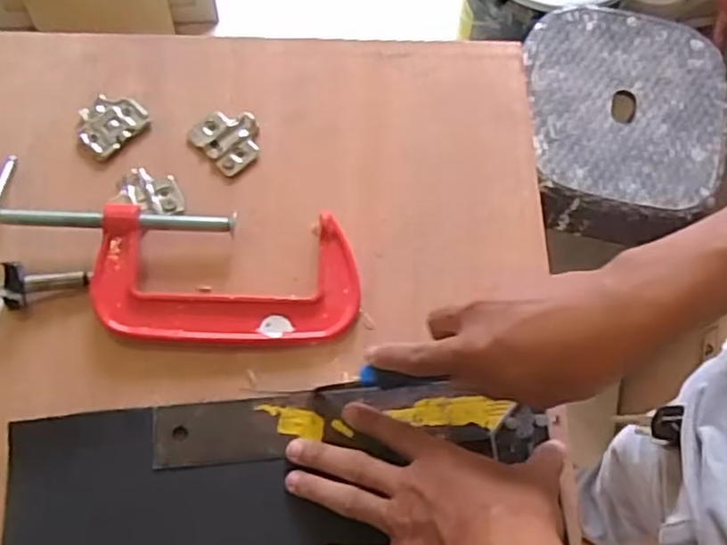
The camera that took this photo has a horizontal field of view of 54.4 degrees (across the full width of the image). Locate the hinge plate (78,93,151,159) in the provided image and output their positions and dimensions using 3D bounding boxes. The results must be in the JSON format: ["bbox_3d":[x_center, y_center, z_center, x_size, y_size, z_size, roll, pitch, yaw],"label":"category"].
[{"bbox_3d":[-0.192,-0.113,0.532,0.049,0.004,0.043,-41,76,-16],"label":"hinge plate"}]

